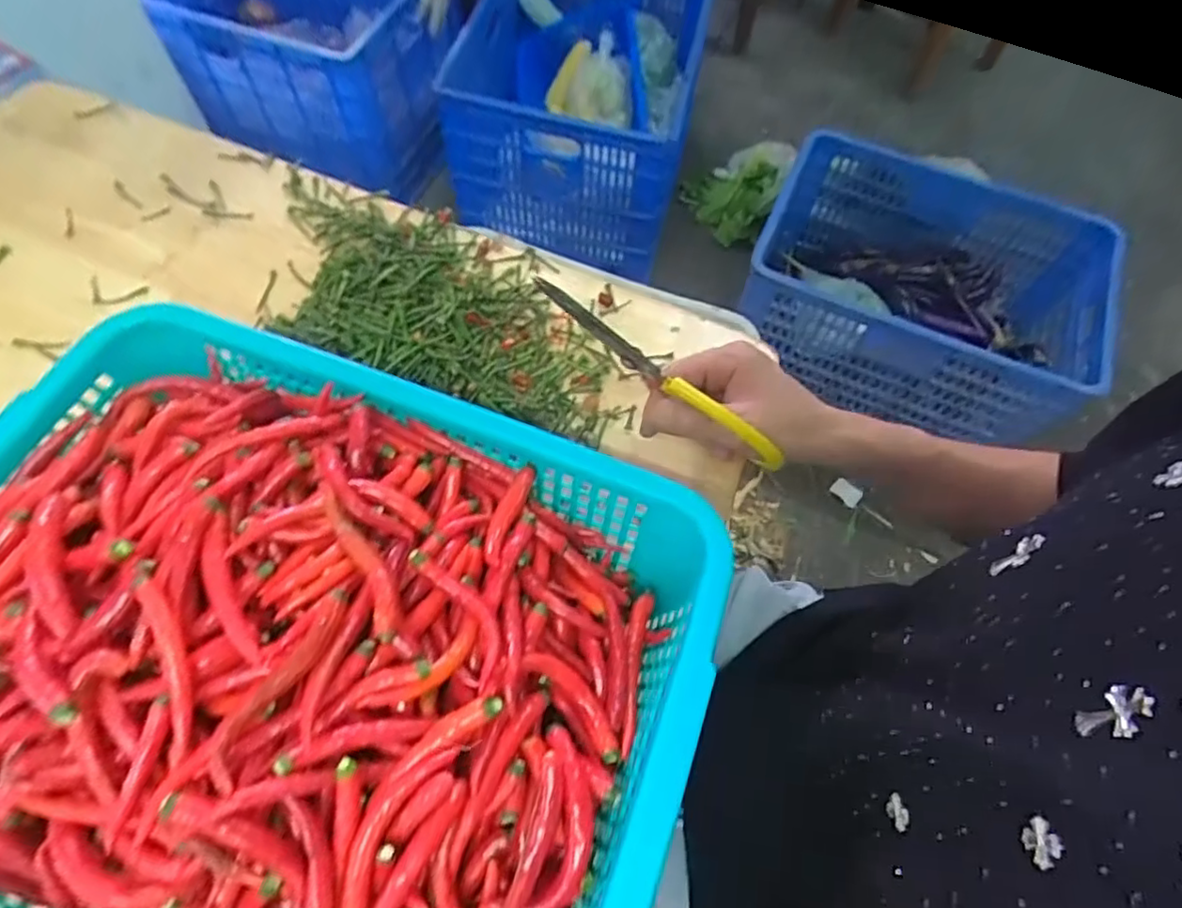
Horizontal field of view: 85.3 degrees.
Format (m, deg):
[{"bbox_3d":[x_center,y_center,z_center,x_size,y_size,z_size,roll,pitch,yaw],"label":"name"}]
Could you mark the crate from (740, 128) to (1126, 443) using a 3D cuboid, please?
[{"bbox_3d":[0.622,-0.322,1.228,0.585,0.239,0.448,23,65,9],"label":"crate"}]

